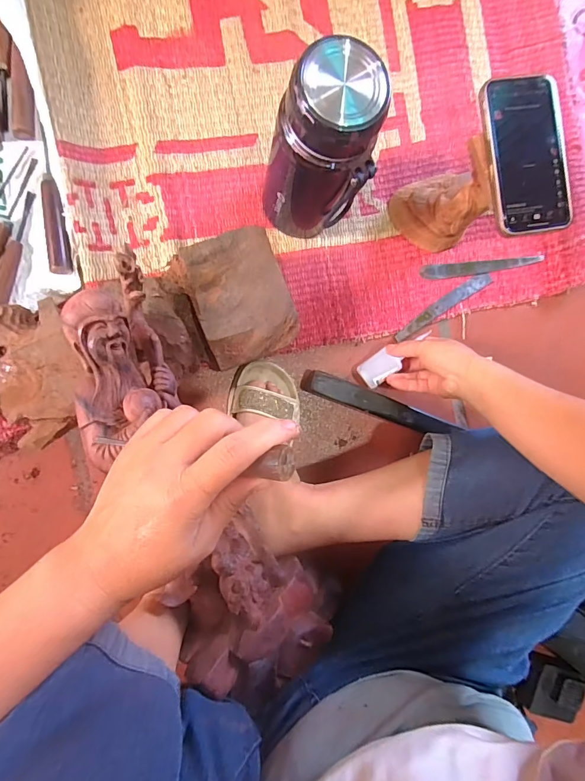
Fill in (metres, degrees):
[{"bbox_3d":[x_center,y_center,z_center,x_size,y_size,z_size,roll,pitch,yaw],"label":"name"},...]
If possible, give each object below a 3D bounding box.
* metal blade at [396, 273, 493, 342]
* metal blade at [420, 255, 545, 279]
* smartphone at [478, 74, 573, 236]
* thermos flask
[{"bbox_3d":[0.215,-0.121,0.570,0.166,0.006,0.022,-34,96,-7],"label":"metal blade"},{"bbox_3d":[0.276,-0.178,0.578,0.185,0.008,0.022,-6,92,-9],"label":"metal blade"},{"bbox_3d":[0.230,-0.230,0.391,0.076,0.013,0.148,-12,91,-10],"label":"smartphone"},{"bbox_3d":[0.027,-0.243,0.429,0.097,0.220,0.078,15,89,-9],"label":"thermos flask"}]

